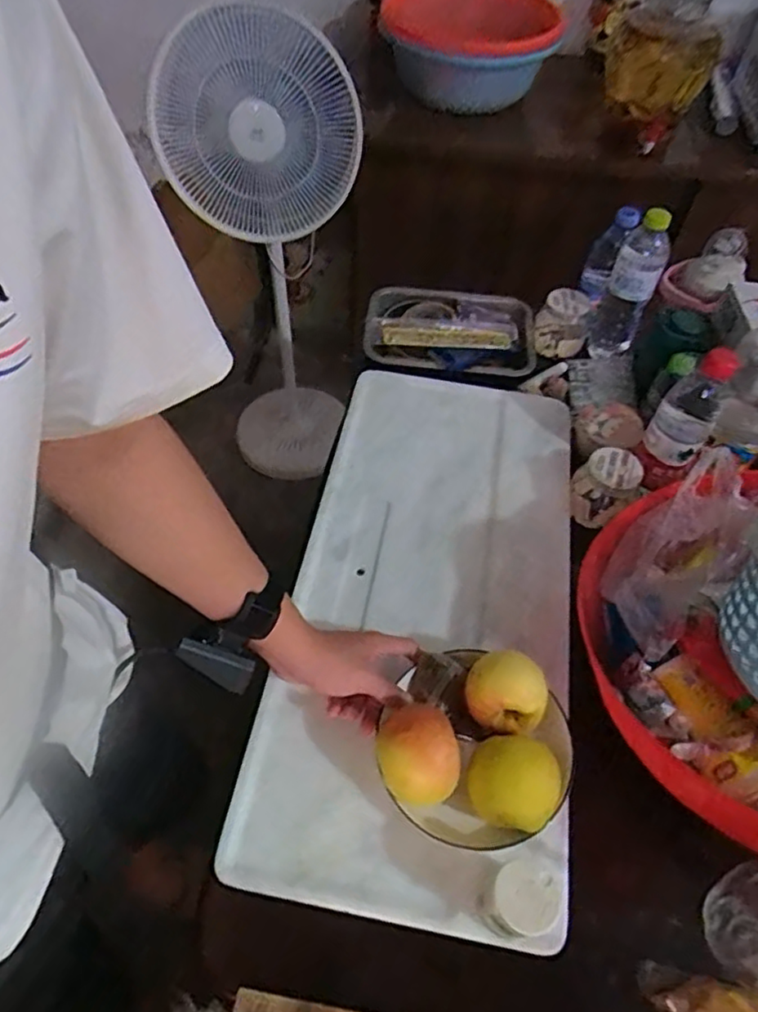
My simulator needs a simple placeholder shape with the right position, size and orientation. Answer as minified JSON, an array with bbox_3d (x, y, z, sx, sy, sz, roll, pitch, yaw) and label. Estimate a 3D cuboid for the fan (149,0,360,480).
[{"bbox_3d":[-0.208,-0.452,1.361,0.309,0.906,0.295,7,51,0],"label":"fan"}]

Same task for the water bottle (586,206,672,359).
[{"bbox_3d":[0.353,-0.308,0.891,0.068,0.188,0.053,21,57,13],"label":"water bottle"}]

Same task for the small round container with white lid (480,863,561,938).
[{"bbox_3d":[0.105,0.301,0.484,0.048,0.070,0.045,3,51,-3],"label":"small round container with white lid"}]

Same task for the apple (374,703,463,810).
[{"bbox_3d":[0.033,0.212,0.538,0.067,0.059,0.077,-18,55,-19],"label":"apple"}]

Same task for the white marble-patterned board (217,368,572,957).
[{"bbox_3d":[0.060,0.081,0.701,0.285,0.023,0.638,10,55,5],"label":"white marble-patterned board"}]

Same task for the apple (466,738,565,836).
[{"bbox_3d":[0.112,0.227,0.531,0.072,0.056,0.065,23,52,12],"label":"apple"}]

